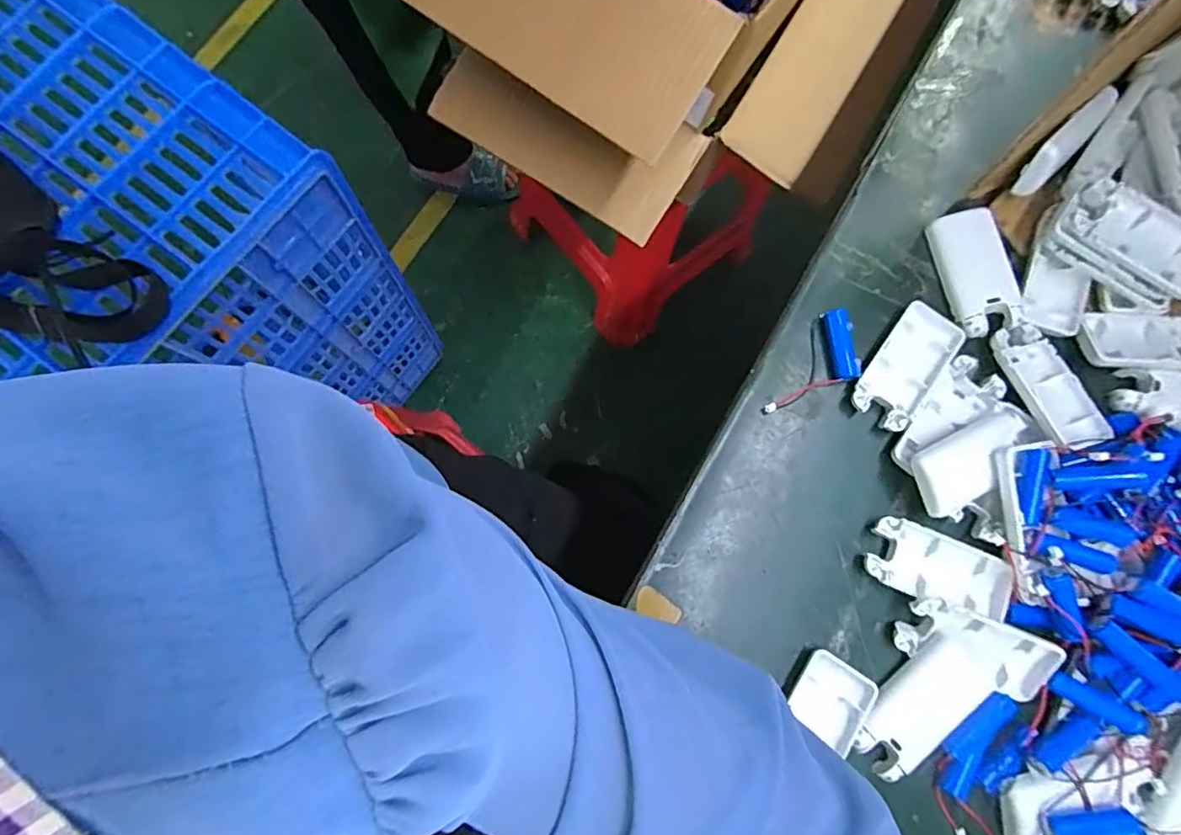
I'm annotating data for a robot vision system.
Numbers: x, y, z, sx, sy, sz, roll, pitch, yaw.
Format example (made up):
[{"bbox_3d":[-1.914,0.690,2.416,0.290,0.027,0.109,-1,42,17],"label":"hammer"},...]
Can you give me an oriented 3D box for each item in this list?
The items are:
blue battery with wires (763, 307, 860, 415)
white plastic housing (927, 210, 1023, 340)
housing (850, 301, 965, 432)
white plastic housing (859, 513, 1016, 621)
[{"bbox_3d":[0.166,-0.033,0.418,0.043,0.019,0.091,33,79,2],"label":"blue battery with wires"},{"bbox_3d":[0.283,-0.108,0.429,0.045,0.015,0.094,-14,72,18],"label":"white plastic housing"},{"bbox_3d":[0.228,-0.037,0.417,0.046,0.011,0.096,38,79,3],"label":"housing"},{"bbox_3d":[0.234,0.103,0.392,0.094,0.017,0.047,24,79,1],"label":"white plastic housing"}]

